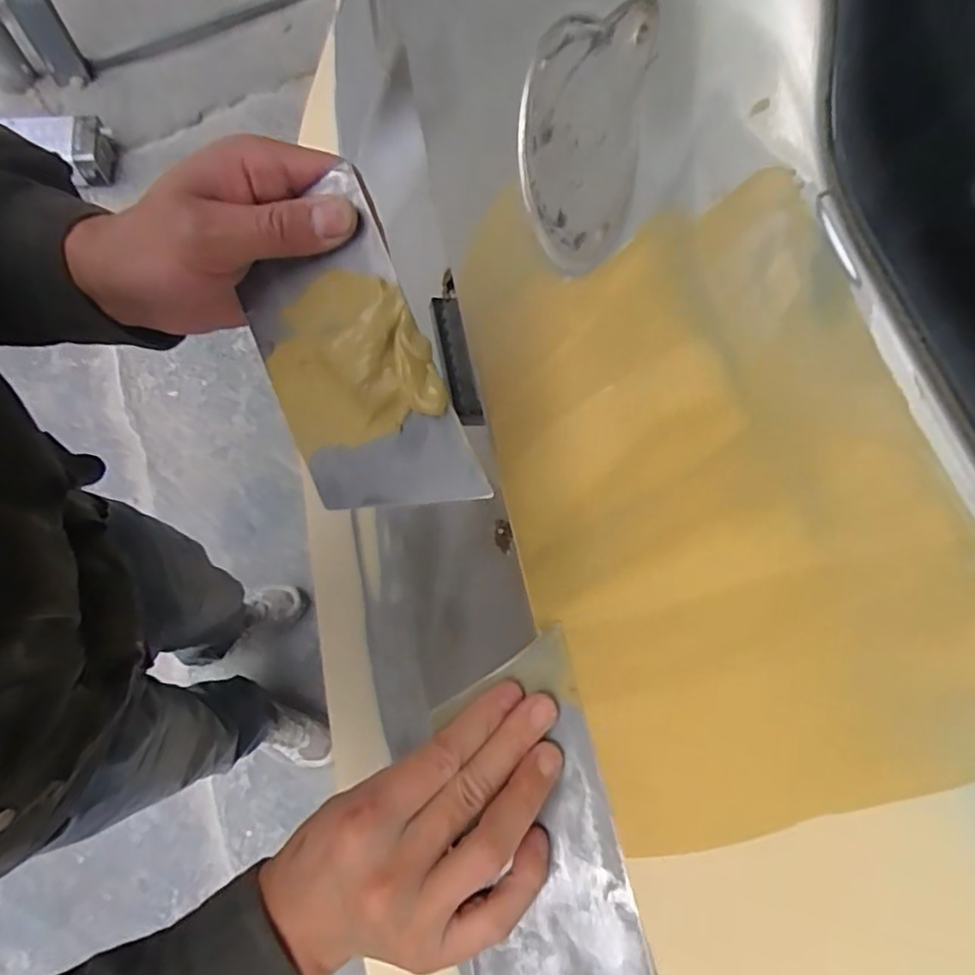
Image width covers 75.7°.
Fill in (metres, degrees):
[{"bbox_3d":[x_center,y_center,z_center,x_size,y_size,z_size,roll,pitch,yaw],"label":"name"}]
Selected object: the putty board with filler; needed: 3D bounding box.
[{"bbox_3d":[-0.058,-0.047,0.254,0.073,0.014,0.133,-27,86,23],"label":"putty board with filler"}]

